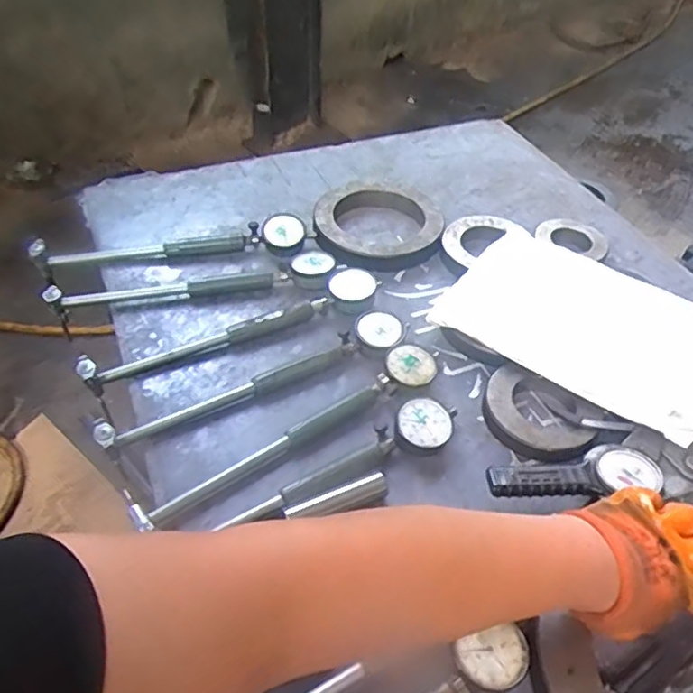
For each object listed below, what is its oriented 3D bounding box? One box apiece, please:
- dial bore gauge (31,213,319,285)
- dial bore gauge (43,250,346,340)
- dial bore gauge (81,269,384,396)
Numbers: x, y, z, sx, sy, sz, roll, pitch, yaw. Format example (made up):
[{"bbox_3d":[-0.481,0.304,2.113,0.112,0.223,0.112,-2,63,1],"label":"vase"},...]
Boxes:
[{"bbox_3d":[-0.217,-0.125,0.794,0.337,0.041,0.082,-11,47,-13],"label":"dial bore gauge"},{"bbox_3d":[-0.175,-0.071,0.739,0.335,0.032,0.061,-9,47,-11],"label":"dial bore gauge"},{"bbox_3d":[-0.126,-0.023,0.709,0.343,0.037,0.057,-17,49,-18],"label":"dial bore gauge"}]

